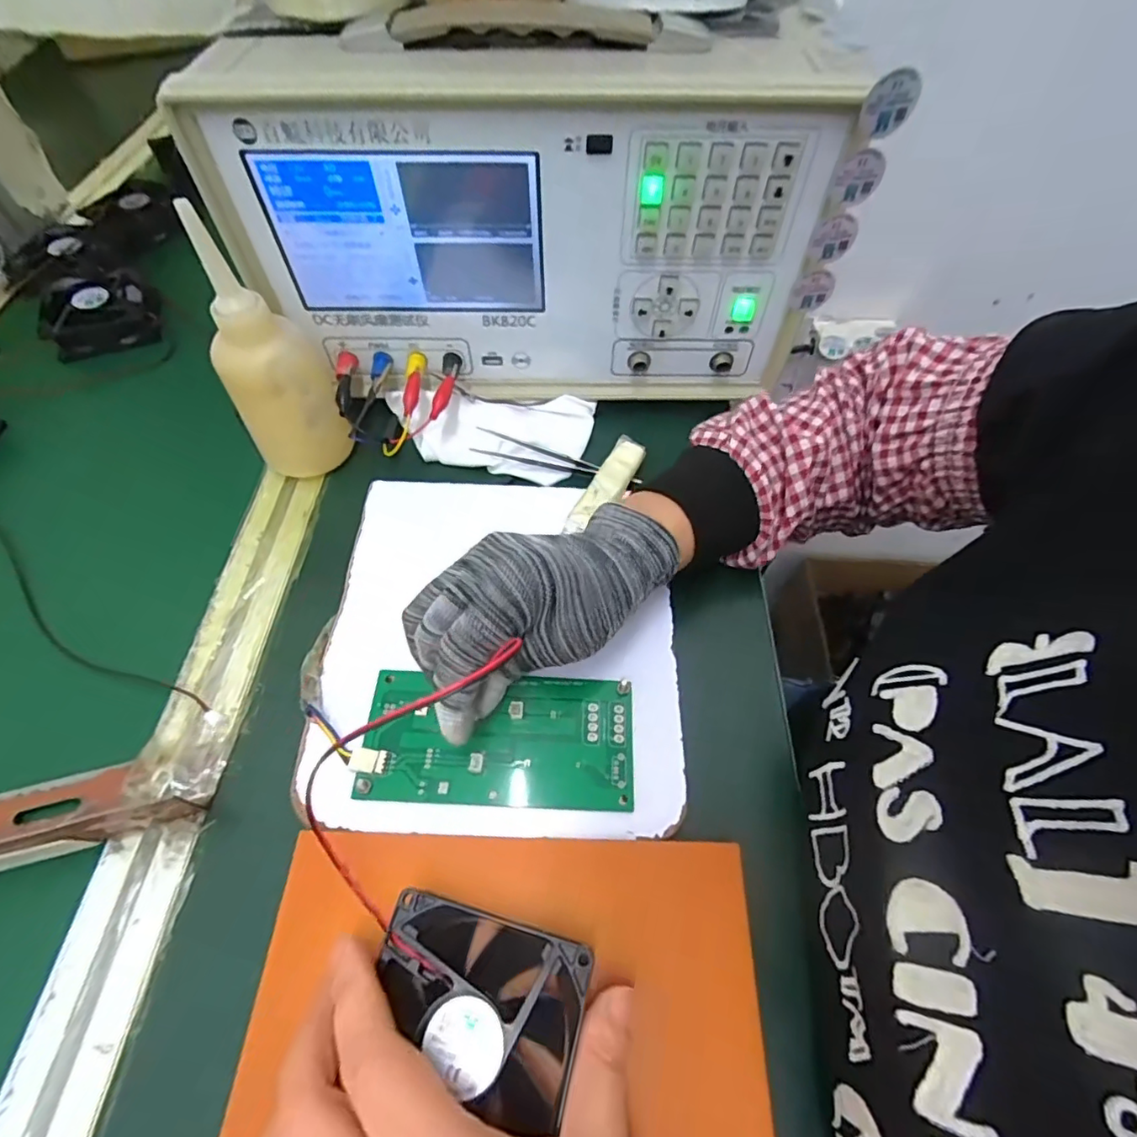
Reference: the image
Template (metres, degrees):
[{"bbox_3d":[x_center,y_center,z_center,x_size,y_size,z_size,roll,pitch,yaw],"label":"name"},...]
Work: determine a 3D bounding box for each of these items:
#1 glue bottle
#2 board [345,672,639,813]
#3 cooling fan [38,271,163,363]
[{"bbox_3d":[-0.188,-0.129,0.346,0.063,0.146,0.060,-25,58,-14],"label":"glue bottle"},{"bbox_3d":[-0.035,0.085,0.281,0.134,0.009,0.066,0,55,-2],"label":"board"},{"bbox_3d":[-0.399,-0.219,0.473,0.077,0.027,0.080,-17,56,-9],"label":"cooling fan"}]

